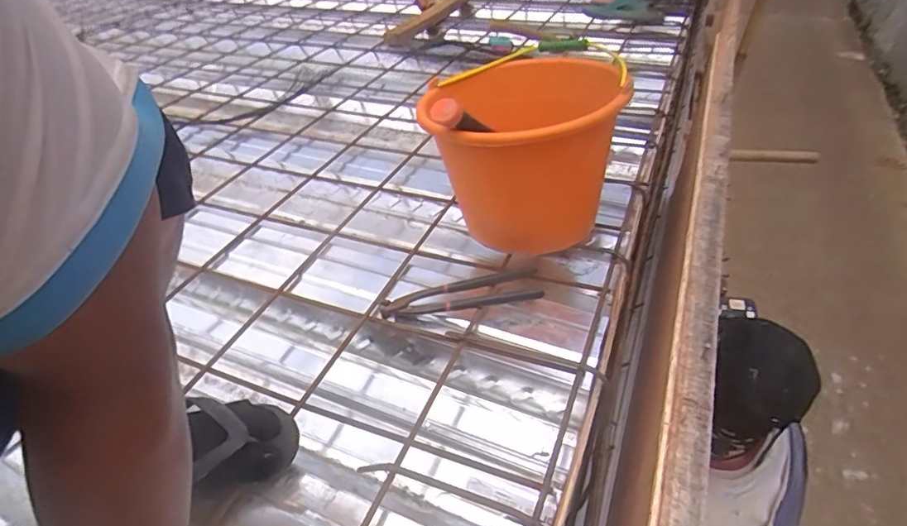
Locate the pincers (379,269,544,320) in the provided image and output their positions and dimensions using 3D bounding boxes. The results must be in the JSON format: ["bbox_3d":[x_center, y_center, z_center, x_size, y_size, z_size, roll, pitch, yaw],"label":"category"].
[{"bbox_3d":[0.008,0.042,0.719,0.219,0.032,0.062,-3,39,0],"label":"pincers"}]

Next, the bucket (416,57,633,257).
[{"bbox_3d":[0.100,-0.169,0.765,0.261,0.220,0.300,4,40,9],"label":"bucket"}]

